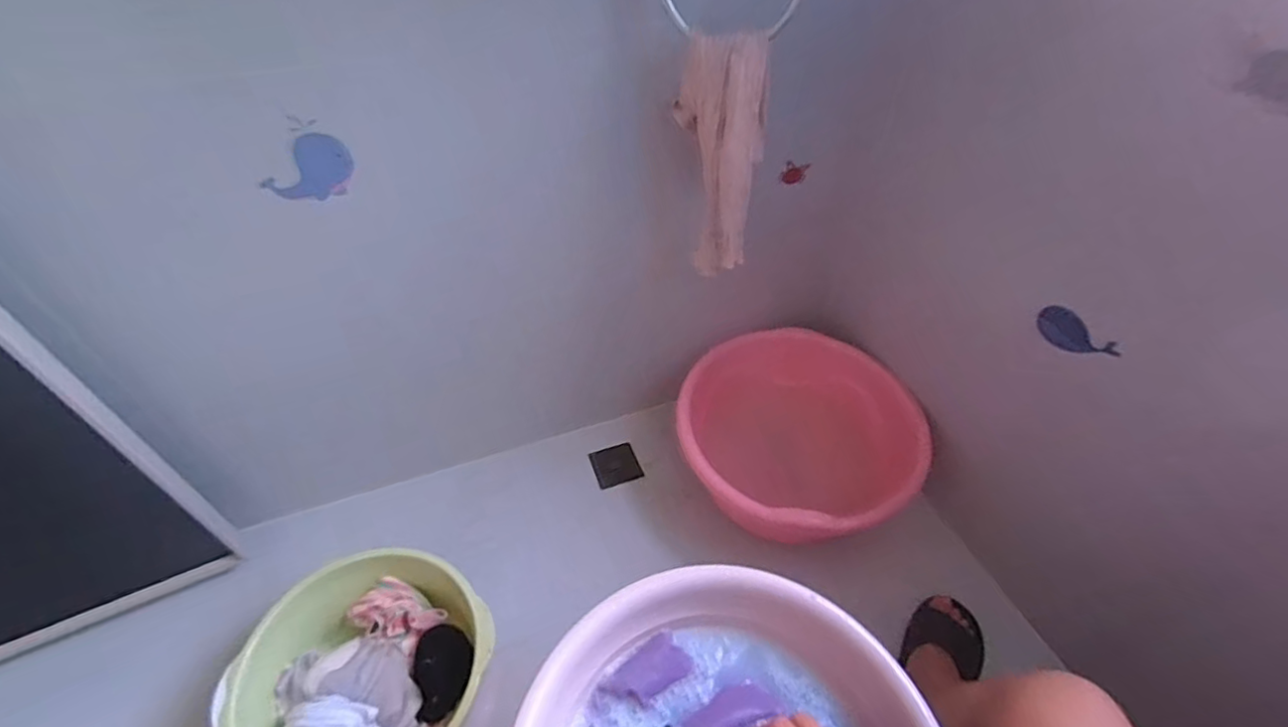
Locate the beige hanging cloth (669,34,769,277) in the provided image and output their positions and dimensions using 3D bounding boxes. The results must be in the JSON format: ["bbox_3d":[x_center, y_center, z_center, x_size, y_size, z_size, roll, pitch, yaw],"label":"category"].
[{"bbox_3d":[0.113,-0.296,0.862,0.124,0.345,0.060,-1,47,-2],"label":"beige hanging cloth"}]

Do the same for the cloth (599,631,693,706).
[{"bbox_3d":[0.006,0.339,0.642,0.092,0.020,0.047,-27,53,-23],"label":"cloth"}]

